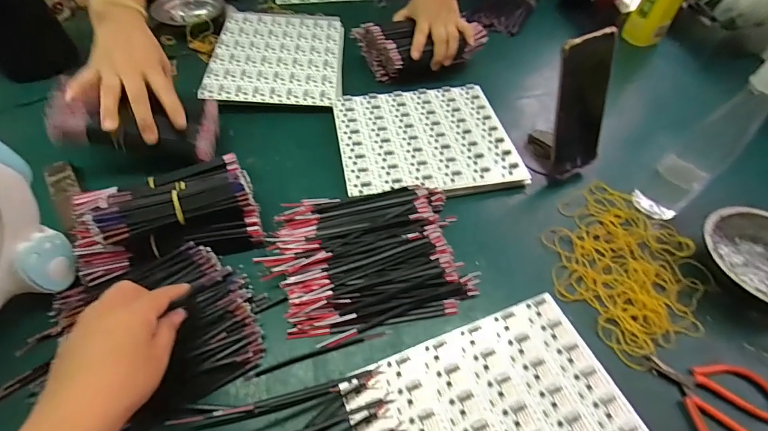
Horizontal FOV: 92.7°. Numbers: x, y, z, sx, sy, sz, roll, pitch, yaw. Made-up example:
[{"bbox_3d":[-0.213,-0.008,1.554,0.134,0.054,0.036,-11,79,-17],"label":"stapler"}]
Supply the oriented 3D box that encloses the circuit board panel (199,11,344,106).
[{"bbox_3d":[-0.177,-0.271,0.627,0.208,0.025,0.238,0,53,-2],"label":"circuit board panel"}]

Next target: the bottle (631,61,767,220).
[{"bbox_3d":[0.354,-0.076,0.403,0.047,0.197,0.055,-31,59,-22],"label":"bottle"}]

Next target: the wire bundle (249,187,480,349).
[{"bbox_3d":[-0.017,0.043,0.408,0.209,0.023,0.159,-9,54,-8],"label":"wire bundle"}]

